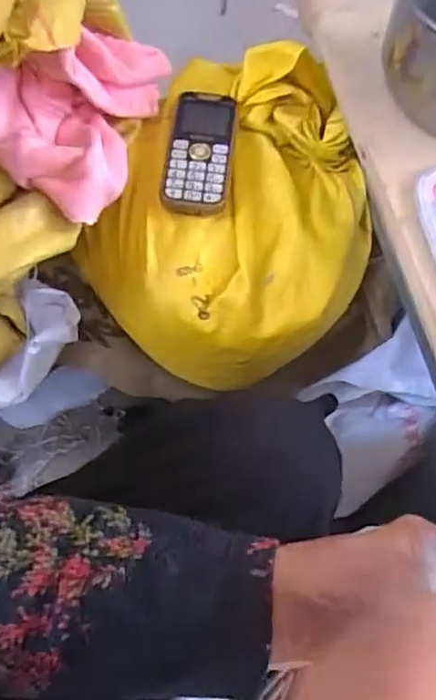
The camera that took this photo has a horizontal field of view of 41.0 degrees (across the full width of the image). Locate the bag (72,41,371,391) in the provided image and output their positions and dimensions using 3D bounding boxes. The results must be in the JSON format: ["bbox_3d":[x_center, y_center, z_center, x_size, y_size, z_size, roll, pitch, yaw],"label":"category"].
[{"bbox_3d":[0.024,-0.120,0.554,0.239,0.166,0.284,27,64,11],"label":"bag"}]

